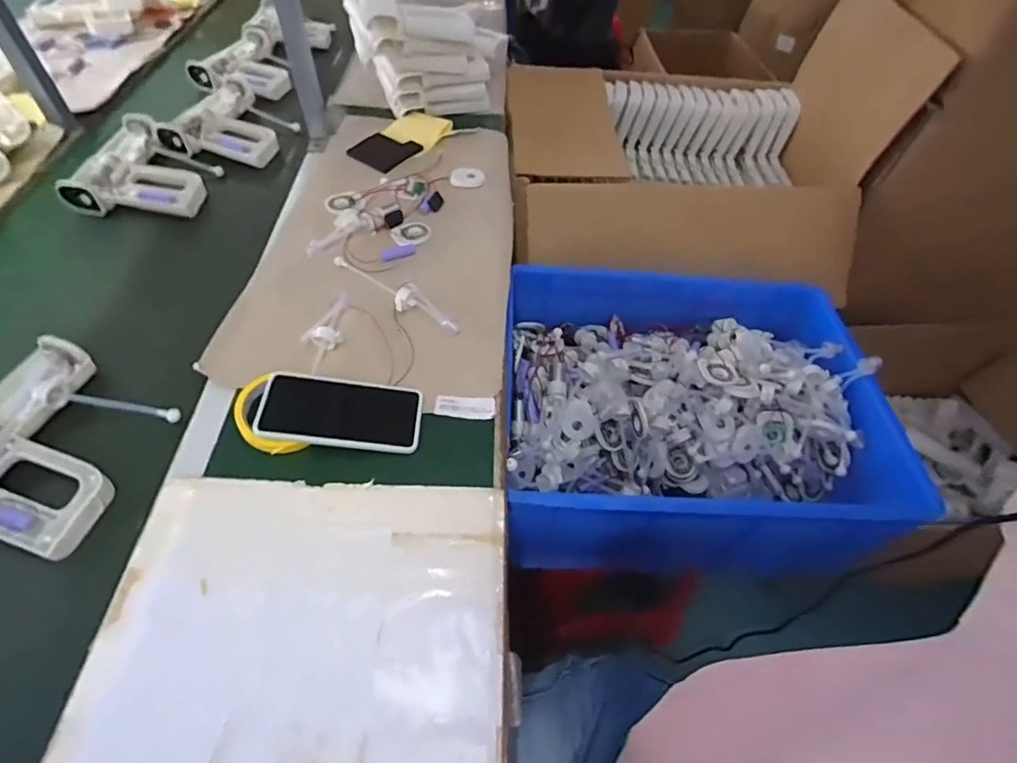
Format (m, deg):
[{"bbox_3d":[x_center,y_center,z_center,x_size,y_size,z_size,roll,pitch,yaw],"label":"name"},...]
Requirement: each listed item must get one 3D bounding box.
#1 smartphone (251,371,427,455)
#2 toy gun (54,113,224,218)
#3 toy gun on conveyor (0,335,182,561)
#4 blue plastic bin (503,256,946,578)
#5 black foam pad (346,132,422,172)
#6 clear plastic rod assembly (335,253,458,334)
[{"bbox_3d":[-0.180,0.033,0.552,0.166,0.009,0.081,7,56,-10],"label":"smartphone"},{"bbox_3d":[-0.571,-0.348,0.818,0.180,0.046,0.226,1,54,-4],"label":"toy gun"},{"bbox_3d":[-0.471,0.064,0.521,0.175,0.048,0.212,13,54,5],"label":"toy gun on conveyor"},{"bbox_3d":[0.253,0.058,0.743,0.496,0.219,0.411,4,54,-1],"label":"blue plastic bin"},{"bbox_3d":[-0.219,-0.406,0.890,0.102,0.007,0.109,27,57,15],"label":"black foam pad"},{"bbox_3d":[-0.153,-0.122,0.671,0.211,0.023,0.041,26,56,14],"label":"clear plastic rod assembly"}]

